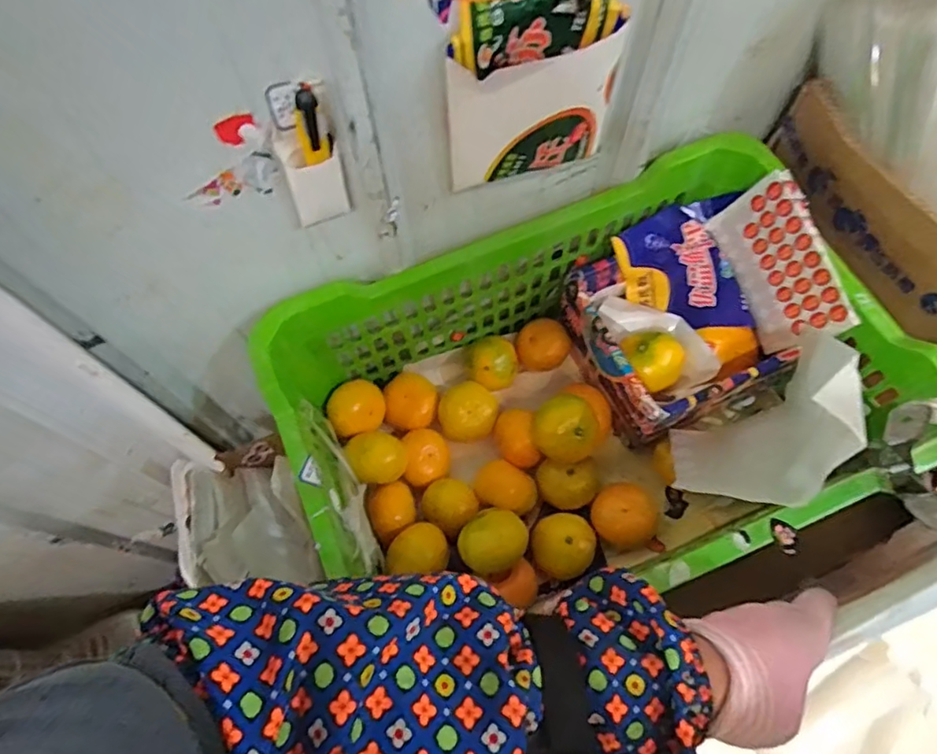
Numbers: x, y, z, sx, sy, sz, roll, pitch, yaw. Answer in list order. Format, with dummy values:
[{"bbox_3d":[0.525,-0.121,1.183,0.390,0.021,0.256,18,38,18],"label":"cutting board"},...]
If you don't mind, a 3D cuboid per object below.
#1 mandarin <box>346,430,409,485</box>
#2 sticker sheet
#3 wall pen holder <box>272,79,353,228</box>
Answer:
[{"bbox_3d":[-0.083,0.076,0.532,0.048,0.045,0.041,-8,64,-2],"label":"mandarin"},{"bbox_3d":[0.269,-0.095,0.496,0.008,0.108,0.138,-24,86,-11],"label":"sticker sheet"},{"bbox_3d":[-0.097,-0.131,0.356,0.037,0.108,0.021,-18,65,-7],"label":"wall pen holder"}]

